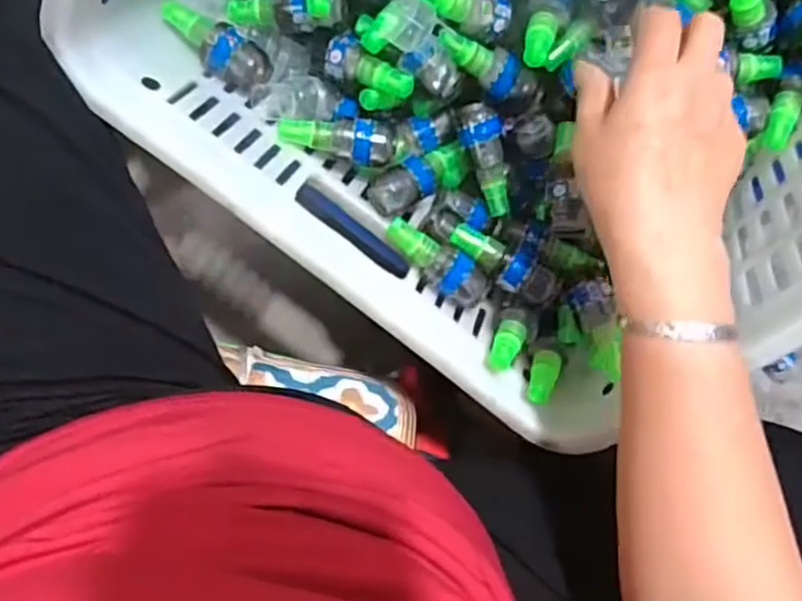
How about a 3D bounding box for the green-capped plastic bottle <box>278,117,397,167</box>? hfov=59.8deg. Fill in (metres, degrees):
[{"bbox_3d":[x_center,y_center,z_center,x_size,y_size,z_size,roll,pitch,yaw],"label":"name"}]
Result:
[{"bbox_3d":[-0.041,-0.107,0.456,0.077,0.023,0.027,11,95,-8],"label":"green-capped plastic bottle"}]

